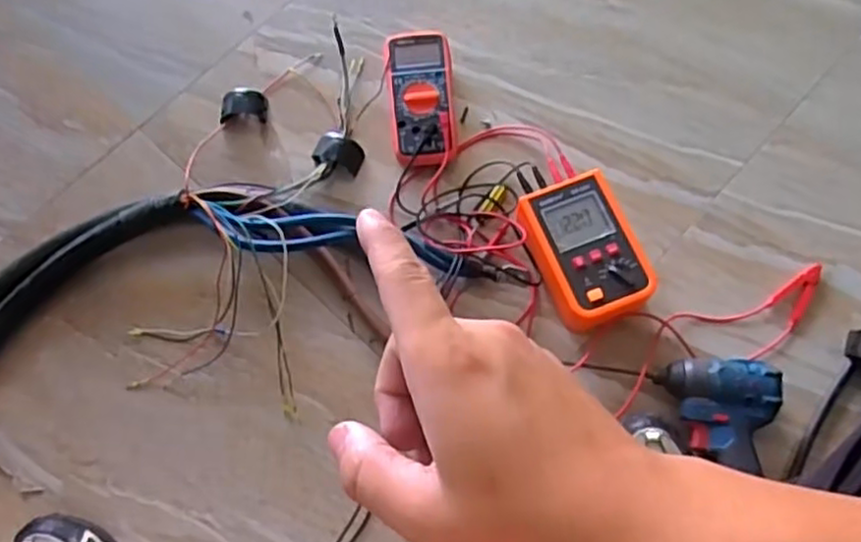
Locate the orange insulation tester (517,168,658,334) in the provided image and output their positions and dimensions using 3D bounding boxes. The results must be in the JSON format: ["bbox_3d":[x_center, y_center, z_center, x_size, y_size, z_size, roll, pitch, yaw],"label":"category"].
[{"bbox_3d":[0.172,-0.019,0.802,0.104,0.068,0.164,-20,70,-8],"label":"orange insulation tester"}]

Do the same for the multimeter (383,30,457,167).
[{"bbox_3d":[-0.012,-0.212,0.884,0.080,0.046,0.180,-3,68,-1],"label":"multimeter"}]

